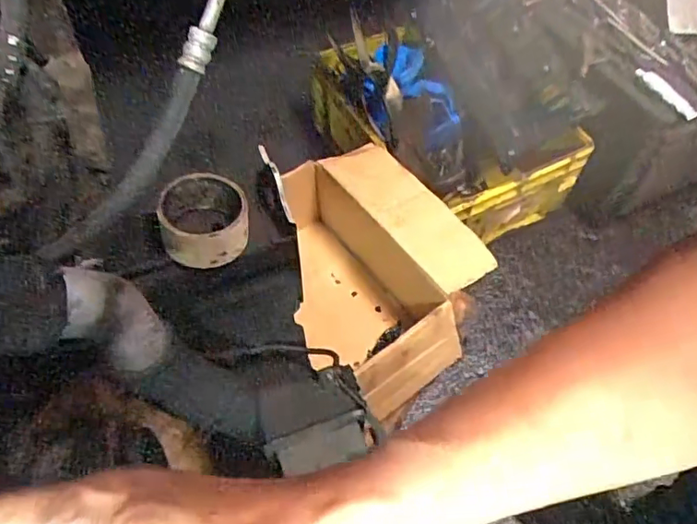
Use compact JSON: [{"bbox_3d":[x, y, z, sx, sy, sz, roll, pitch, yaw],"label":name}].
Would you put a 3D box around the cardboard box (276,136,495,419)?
[{"bbox_3d":[0.036,0.017,1.054,0.345,0.211,0.445,-31,62,-21],"label":"cardboard box"}]

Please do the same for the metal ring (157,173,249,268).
[{"bbox_3d":[-0.146,-0.046,0.559,0.084,0.057,0.082,-7,56,-7],"label":"metal ring"}]

